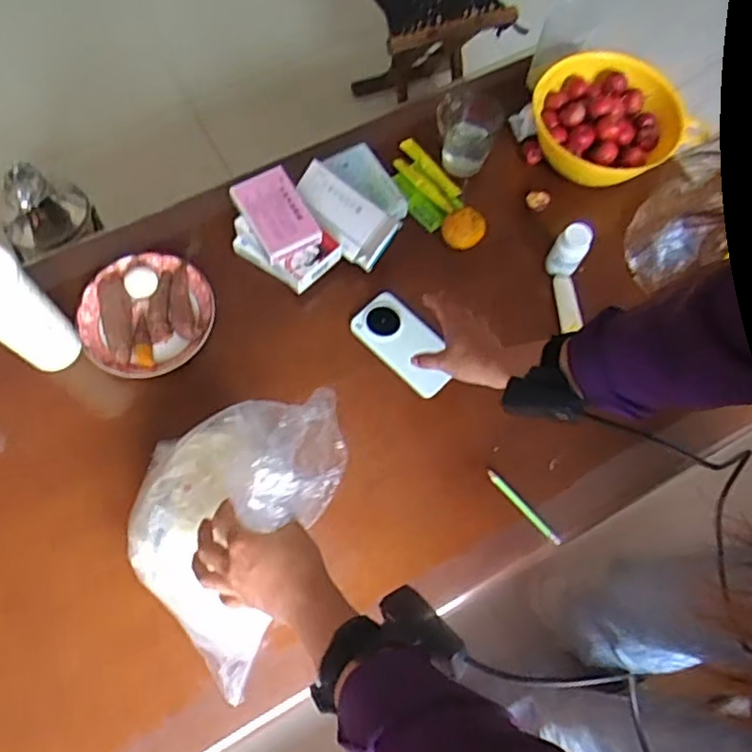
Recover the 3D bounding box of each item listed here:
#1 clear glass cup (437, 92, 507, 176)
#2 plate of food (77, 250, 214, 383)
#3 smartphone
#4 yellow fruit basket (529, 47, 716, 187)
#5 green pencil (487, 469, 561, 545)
[{"bbox_3d":[0.124,-0.327,0.876,0.084,0.099,0.067,31,74,8],"label":"clear glass cup"},{"bbox_3d":[-0.289,-0.080,0.811,0.160,0.035,0.151,0,71,-1],"label":"plate of food"},{"bbox_3d":[0.035,-0.040,0.796,0.138,0.006,0.068,44,89,14],"label":"smartphone"},{"bbox_3d":[0.301,-0.323,0.838,0.202,0.101,0.127,19,72,6],"label":"yellow fruit basket"},{"bbox_3d":[0.171,0.153,0.753,0.012,0.013,0.111,-41,76,-13],"label":"green pencil"}]

